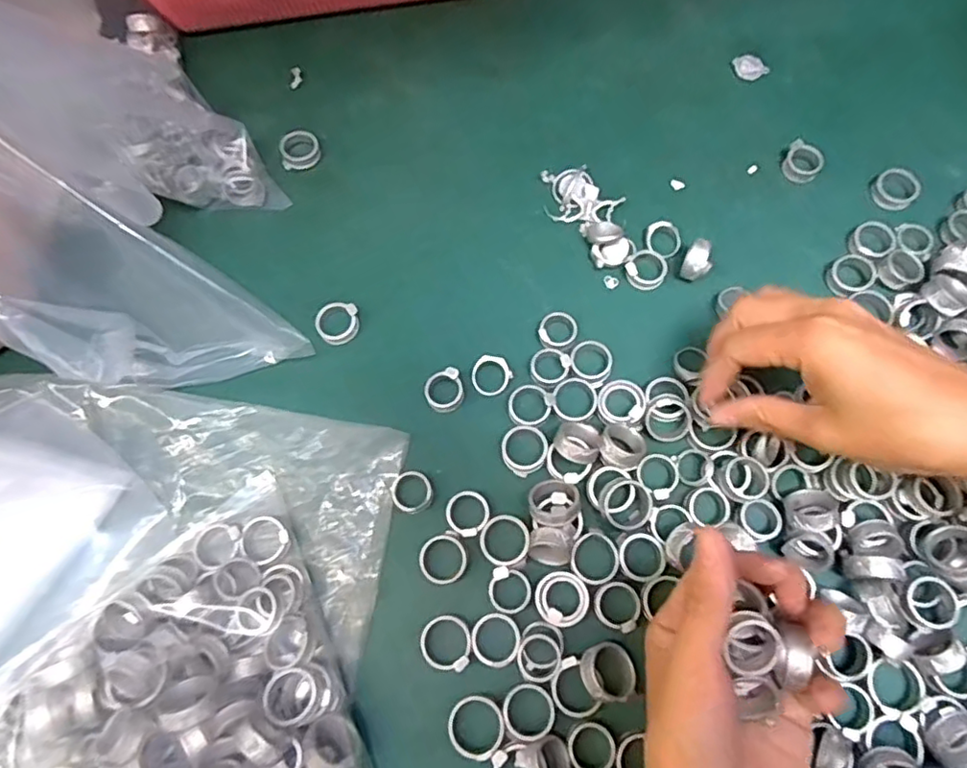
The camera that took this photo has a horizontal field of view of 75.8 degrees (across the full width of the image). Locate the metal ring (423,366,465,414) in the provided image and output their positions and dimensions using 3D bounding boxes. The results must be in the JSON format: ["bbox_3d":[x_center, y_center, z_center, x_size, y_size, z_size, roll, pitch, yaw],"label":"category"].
[{"bbox_3d":[-0.023,0.004,0.362,0.023,0.009,0.023,-1,70,2],"label":"metal ring"}]

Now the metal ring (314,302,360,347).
[{"bbox_3d":[-0.089,-0.037,0.379,0.025,0.004,0.026,-1,70,2],"label":"metal ring"}]

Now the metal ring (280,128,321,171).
[{"bbox_3d":[-0.124,-0.159,0.420,0.026,0.009,0.025,-13,70,-2],"label":"metal ring"}]

